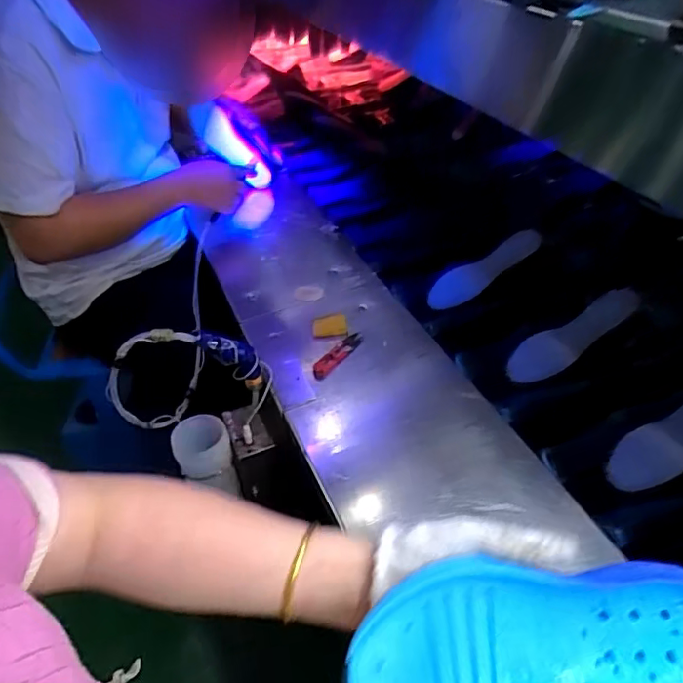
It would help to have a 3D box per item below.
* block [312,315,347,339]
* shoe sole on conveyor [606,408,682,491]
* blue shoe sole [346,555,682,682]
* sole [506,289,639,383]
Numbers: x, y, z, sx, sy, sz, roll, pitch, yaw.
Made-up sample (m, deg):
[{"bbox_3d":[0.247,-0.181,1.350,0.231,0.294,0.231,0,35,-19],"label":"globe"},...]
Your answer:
[{"bbox_3d":[-0.017,-0.022,0.794,0.050,0.008,0.042,-3,42,-5],"label":"block"},{"bbox_3d":[0.405,0.106,0.647,0.200,0.015,0.067,-39,49,1],"label":"shoe sole on conveyor"},{"bbox_3d":[0.117,0.169,0.308,0.225,0.023,0.084,-5,75,-7],"label":"blue shoe sole"},{"bbox_3d":[0.329,-0.008,0.779,0.202,0.018,0.062,-35,46,6],"label":"sole"}]

